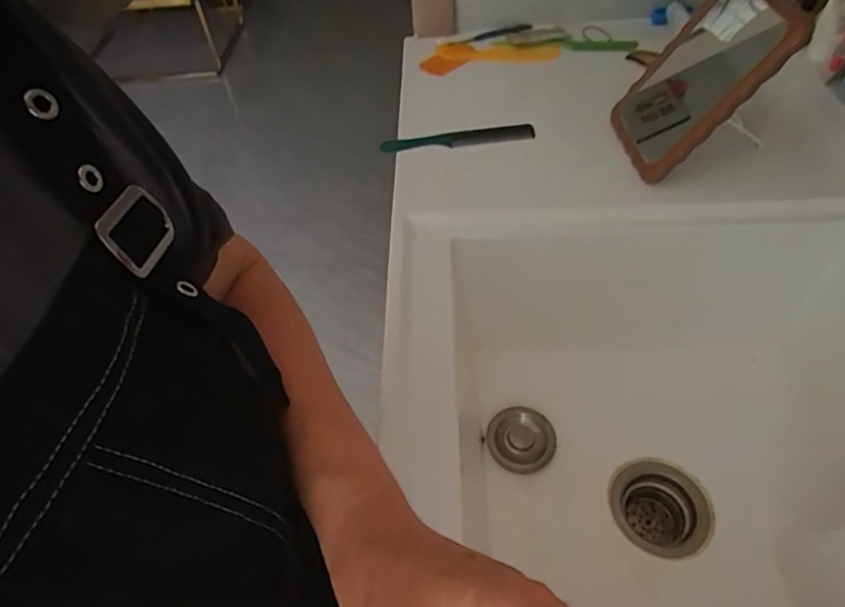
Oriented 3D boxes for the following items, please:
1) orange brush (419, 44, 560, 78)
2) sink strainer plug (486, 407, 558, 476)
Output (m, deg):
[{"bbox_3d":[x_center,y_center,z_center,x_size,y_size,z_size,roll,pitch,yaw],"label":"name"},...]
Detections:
[{"bbox_3d":[0.107,-0.392,0.860,0.211,0.010,0.072,2,52,5],"label":"orange brush"},{"bbox_3d":[0.125,0.170,0.677,0.086,0.013,0.081,-3,51,4],"label":"sink strainer plug"}]

